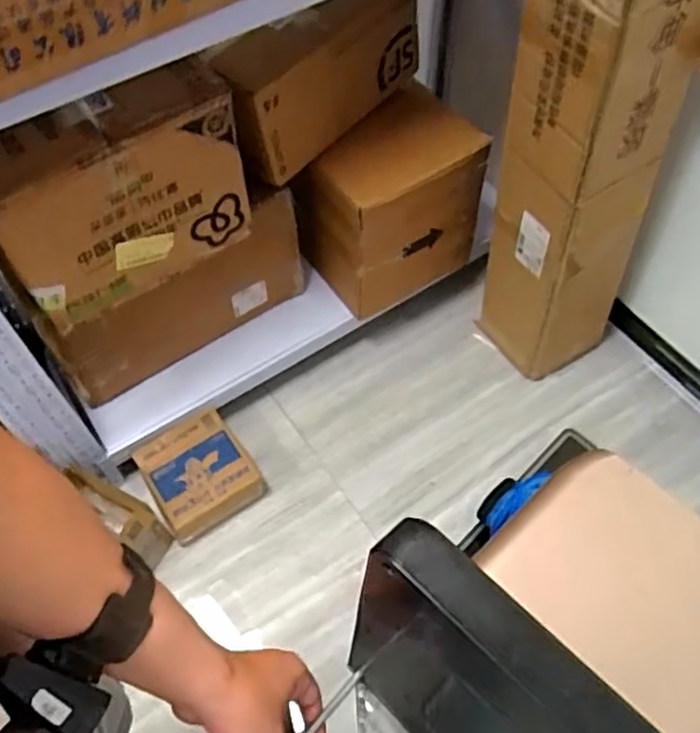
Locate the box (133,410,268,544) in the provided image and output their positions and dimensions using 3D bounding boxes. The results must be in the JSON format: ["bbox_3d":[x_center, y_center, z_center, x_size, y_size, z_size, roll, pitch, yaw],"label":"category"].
[{"bbox_3d":[-0.320,0.234,1.467,0.206,0.108,0.204,-31,62,-17],"label":"box"}]

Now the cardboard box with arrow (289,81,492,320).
[{"bbox_3d":[0.082,-0.342,1.477,0.363,0.373,0.235,-31,62,-17],"label":"cardboard box with arrow"}]

